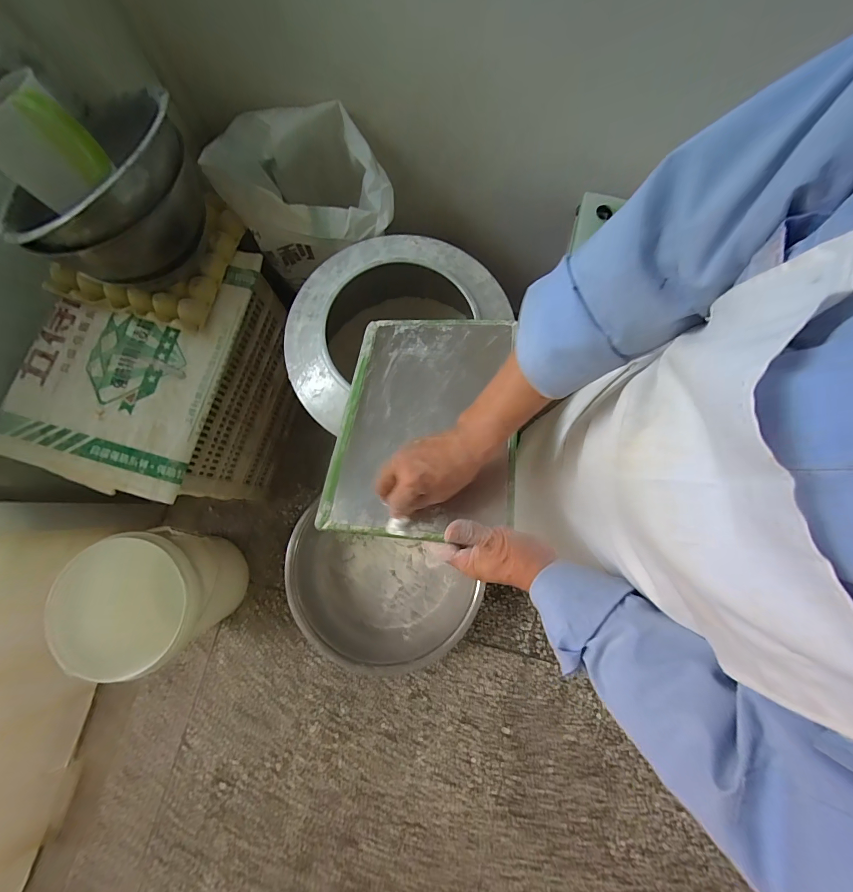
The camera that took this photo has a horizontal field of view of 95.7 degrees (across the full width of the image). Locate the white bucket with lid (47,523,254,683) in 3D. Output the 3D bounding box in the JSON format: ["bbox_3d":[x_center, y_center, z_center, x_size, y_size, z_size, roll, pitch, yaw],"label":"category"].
[{"bbox_3d":[-0.677,0.388,0.994,0.296,0.347,0.309,0,77,-1],"label":"white bucket with lid"}]

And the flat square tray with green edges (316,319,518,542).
[{"bbox_3d":[0.001,-0.040,0.503,0.224,0.010,0.321,4,65,10],"label":"flat square tray with green edges"}]

